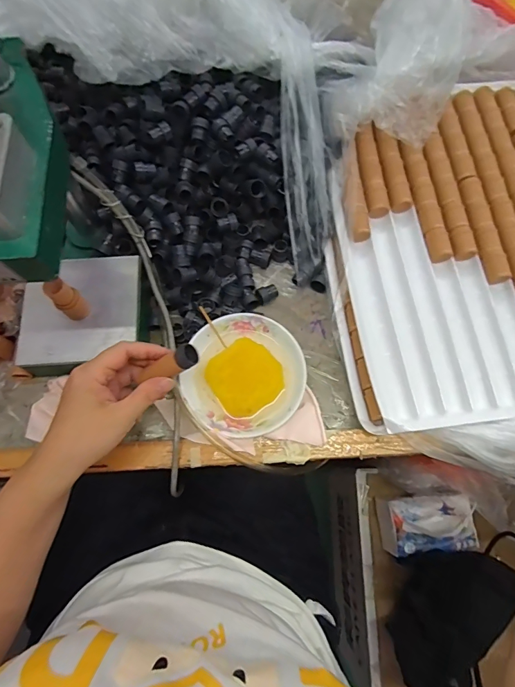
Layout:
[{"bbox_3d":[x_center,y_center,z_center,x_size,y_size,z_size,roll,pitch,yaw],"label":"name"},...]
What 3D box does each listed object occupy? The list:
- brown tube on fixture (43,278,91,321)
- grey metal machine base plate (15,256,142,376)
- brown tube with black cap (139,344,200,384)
[{"bbox_3d":[-0.189,-0.044,0.389,0.020,0.066,0.024,38,76,10],"label":"brown tube on fixture"},{"bbox_3d":[-0.190,-0.035,0.423,0.125,0.018,0.119,-4,73,-2],"label":"grey metal machine base plate"},{"bbox_3d":[-0.082,0.020,0.353,0.060,0.016,0.018,-25,73,14],"label":"brown tube with black cap"}]

